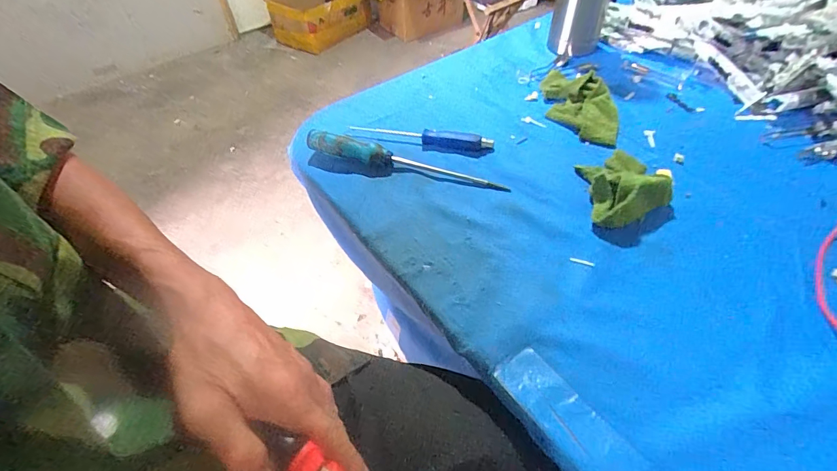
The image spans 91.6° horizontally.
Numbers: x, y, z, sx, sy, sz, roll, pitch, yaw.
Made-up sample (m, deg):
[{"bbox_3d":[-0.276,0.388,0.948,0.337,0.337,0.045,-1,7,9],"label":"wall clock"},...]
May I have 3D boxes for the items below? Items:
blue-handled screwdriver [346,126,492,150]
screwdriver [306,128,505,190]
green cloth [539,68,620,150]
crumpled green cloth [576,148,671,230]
[{"bbox_3d":[0.002,-0.126,0.521,0.183,0.014,0.018,9,51,10],"label":"blue-handled screwdriver"},{"bbox_3d":[-0.018,-0.089,0.482,0.244,0.031,0.023,12,52,13],"label":"screwdriver"},{"bbox_3d":[0.215,-0.181,0.547,0.074,0.030,0.165,-2,50,1],"label":"green cloth"},{"bbox_3d":[0.224,-0.055,0.435,0.083,0.041,0.102,2,50,4],"label":"crumpled green cloth"}]

